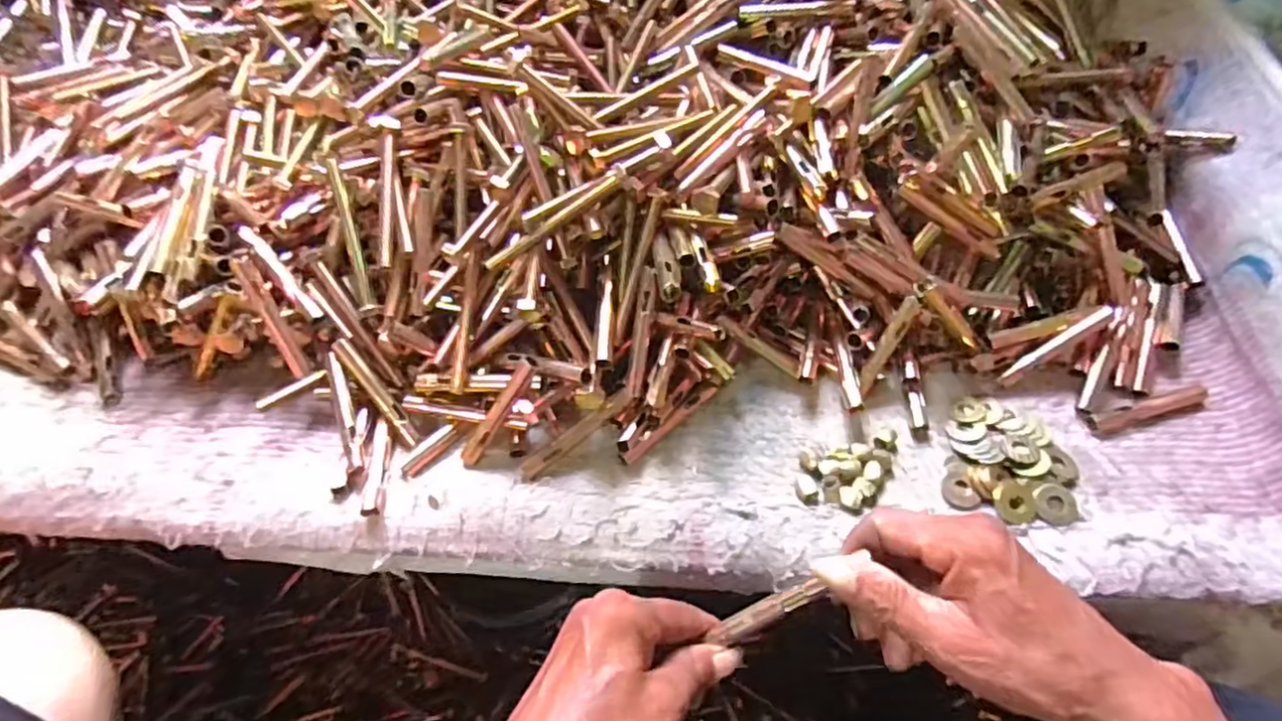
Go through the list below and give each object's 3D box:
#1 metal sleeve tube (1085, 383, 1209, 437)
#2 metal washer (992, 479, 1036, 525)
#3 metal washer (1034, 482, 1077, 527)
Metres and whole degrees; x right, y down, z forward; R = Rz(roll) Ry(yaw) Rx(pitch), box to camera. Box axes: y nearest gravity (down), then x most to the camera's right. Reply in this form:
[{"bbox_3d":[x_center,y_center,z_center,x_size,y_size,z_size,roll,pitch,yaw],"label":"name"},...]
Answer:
[{"bbox_3d":[0.339,0.034,0.444,0.086,0.014,0.018,-12,58,-9],"label":"metal sleeve tube"},{"bbox_3d":[0.229,0.086,0.406,0.024,0.008,0.027,-2,66,-8],"label":"metal washer"},{"bbox_3d":[0.256,0.088,0.407,0.025,0.004,0.027,36,63,20],"label":"metal washer"}]

